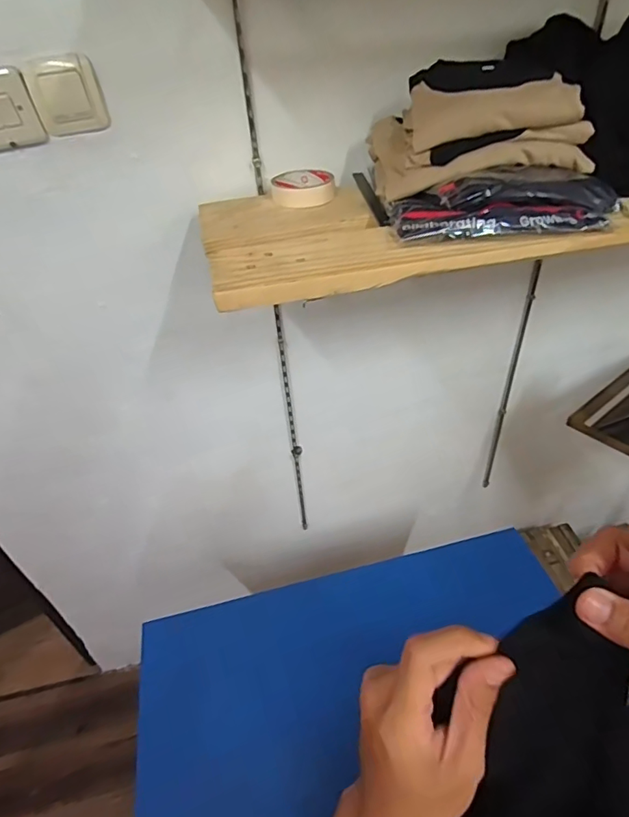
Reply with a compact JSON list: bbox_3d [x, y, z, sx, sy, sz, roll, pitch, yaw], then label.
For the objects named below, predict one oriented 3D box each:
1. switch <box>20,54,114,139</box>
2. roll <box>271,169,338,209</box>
[{"bbox_3d":[-0.301,-0.381,0.594,0.080,0.080,0.025,-17,42,-13],"label":"switch"},{"bbox_3d":[-0.014,-0.305,0.669,0.086,0.023,0.093,-6,40,0],"label":"roll"}]

